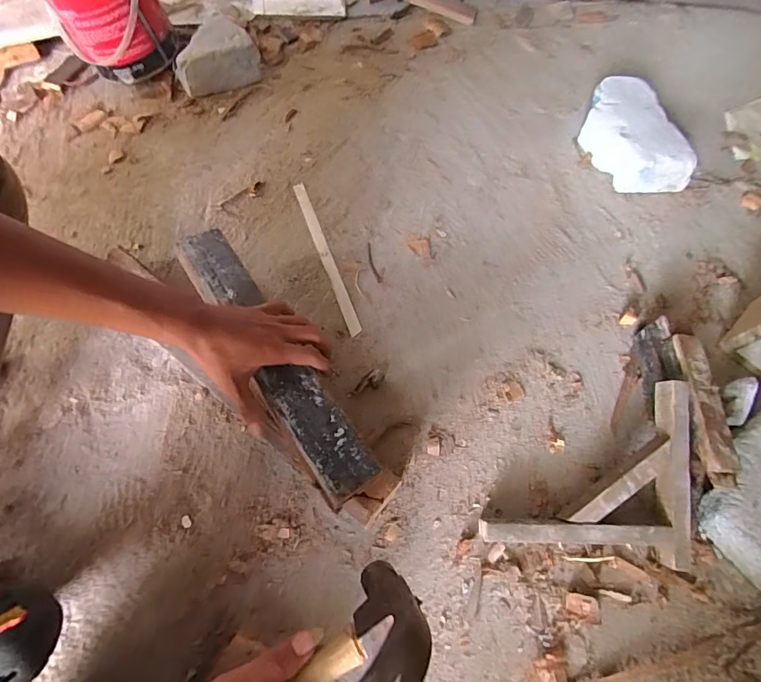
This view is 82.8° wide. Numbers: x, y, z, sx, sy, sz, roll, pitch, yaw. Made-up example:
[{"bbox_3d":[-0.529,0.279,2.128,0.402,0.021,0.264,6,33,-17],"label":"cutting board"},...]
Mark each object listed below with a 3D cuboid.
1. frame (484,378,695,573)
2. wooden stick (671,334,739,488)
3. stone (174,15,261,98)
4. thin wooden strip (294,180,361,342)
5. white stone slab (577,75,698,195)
[{"bbox_3d":[0.230,0.135,0.486,0.216,0.077,0.190,8,65,1],"label":"frame"},{"bbox_3d":[0.367,0.072,0.487,0.036,0.015,0.173,2,65,-2],"label":"wooden stick"},{"bbox_3d":[-0.301,-0.504,0.759,0.139,0.073,0.119,-28,70,-15],"label":"stone"},{"bbox_3d":[-0.081,-0.126,0.630,0.018,0.007,0.271,-18,67,-11],"label":"thin wooden strip"},{"bbox_3d":[0.416,-0.342,0.725,0.119,0.071,0.217,-16,67,-10],"label":"white stone slab"}]

